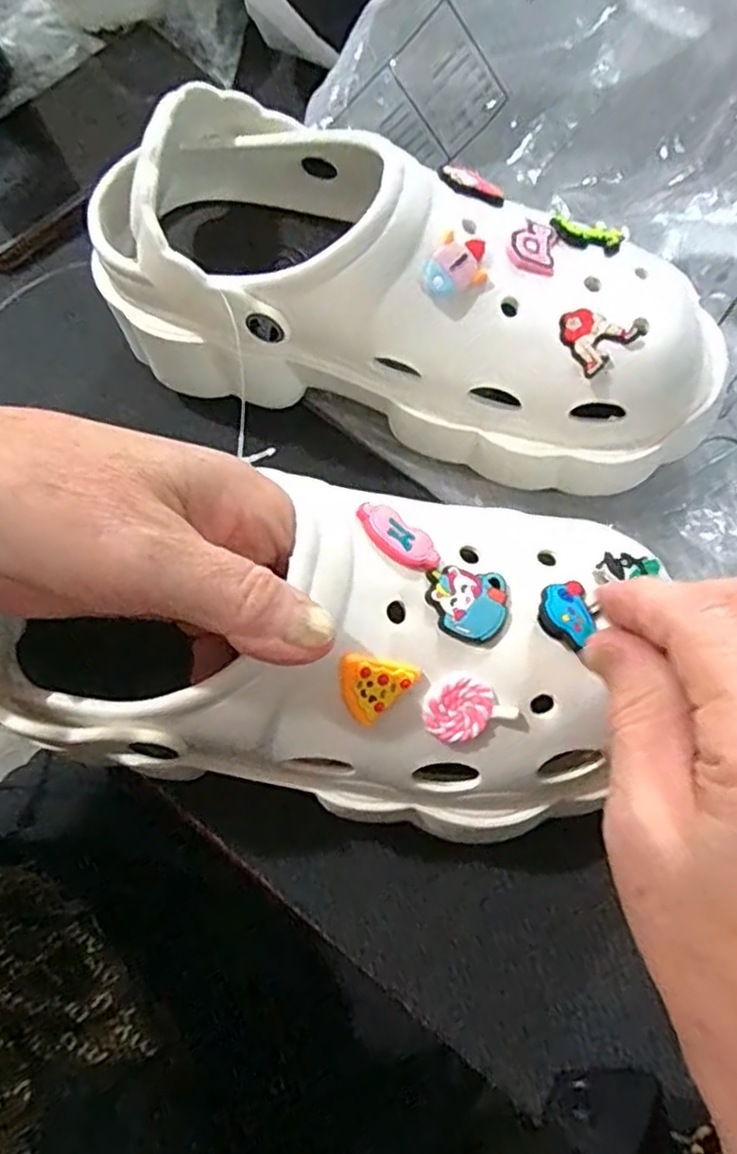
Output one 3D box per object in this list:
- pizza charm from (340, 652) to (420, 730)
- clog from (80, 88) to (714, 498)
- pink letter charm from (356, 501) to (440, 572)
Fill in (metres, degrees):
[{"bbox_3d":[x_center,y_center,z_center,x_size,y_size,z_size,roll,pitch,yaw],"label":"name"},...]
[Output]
[{"bbox_3d":[0.001,0.031,0.212,0.023,0.004,0.022,-38,106,-2],"label":"pizza charm"},{"bbox_3d":[0.014,-0.118,0.290,0.263,0.098,0.104,17,72,8],"label":"clog"},{"bbox_3d":[0.009,-0.012,0.218,0.029,0.004,0.013,38,76,-6],"label":"pink letter charm"}]

